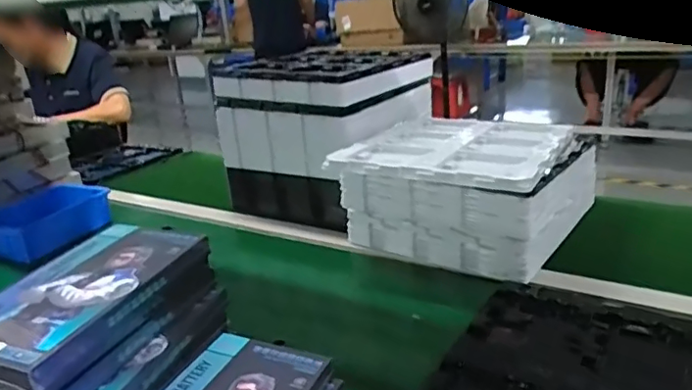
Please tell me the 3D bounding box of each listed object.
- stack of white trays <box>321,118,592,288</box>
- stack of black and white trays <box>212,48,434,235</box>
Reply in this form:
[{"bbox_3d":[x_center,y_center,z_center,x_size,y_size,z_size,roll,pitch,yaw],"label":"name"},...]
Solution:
[{"bbox_3d":[0.183,-0.012,0.865,0.293,0.151,0.328,9,24,33],"label":"stack of white trays"},{"bbox_3d":[-0.023,-0.114,1.058,0.291,0.258,0.328,11,25,36],"label":"stack of black and white trays"}]

